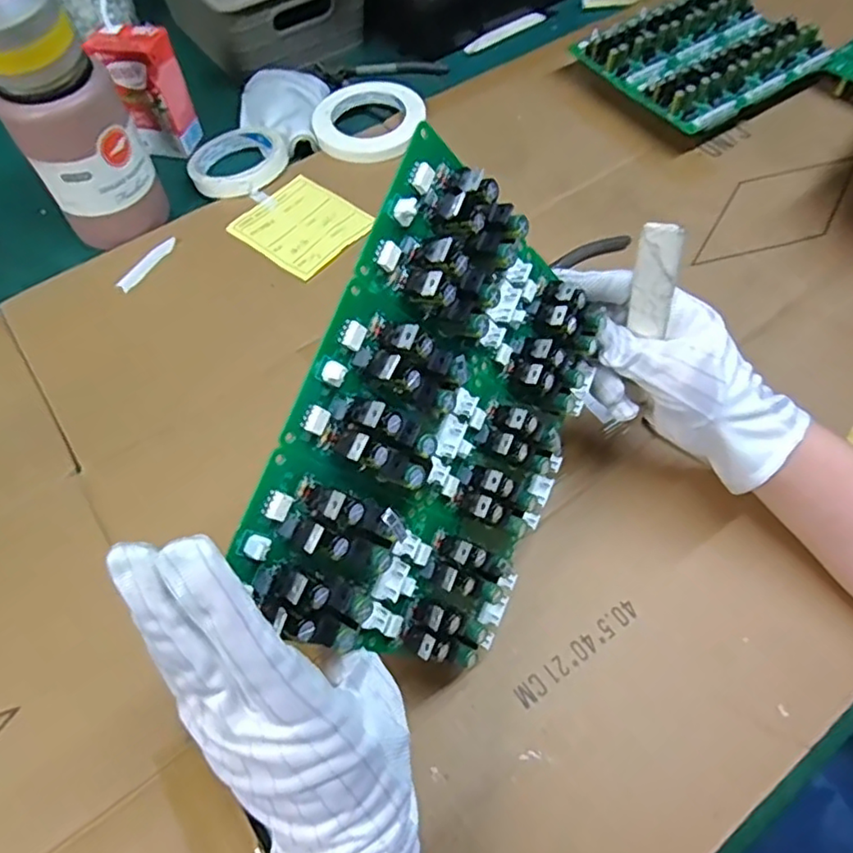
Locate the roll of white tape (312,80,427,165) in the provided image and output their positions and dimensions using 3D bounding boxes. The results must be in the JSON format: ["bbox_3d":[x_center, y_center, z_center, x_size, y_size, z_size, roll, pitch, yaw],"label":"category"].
[{"bbox_3d":[-0.057,-0.305,0.622,0.107,0.024,0.116,-1,58,2],"label":"roll of white tape"}]

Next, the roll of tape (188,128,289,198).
[{"bbox_3d":[-0.187,-0.261,0.603,0.088,0.016,0.091,-1,58,2],"label":"roll of tape"}]

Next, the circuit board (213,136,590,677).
[{"bbox_3d":[0.017,0.007,0.289,0.023,0.170,0.198,16,79,42],"label":"circuit board"}]

